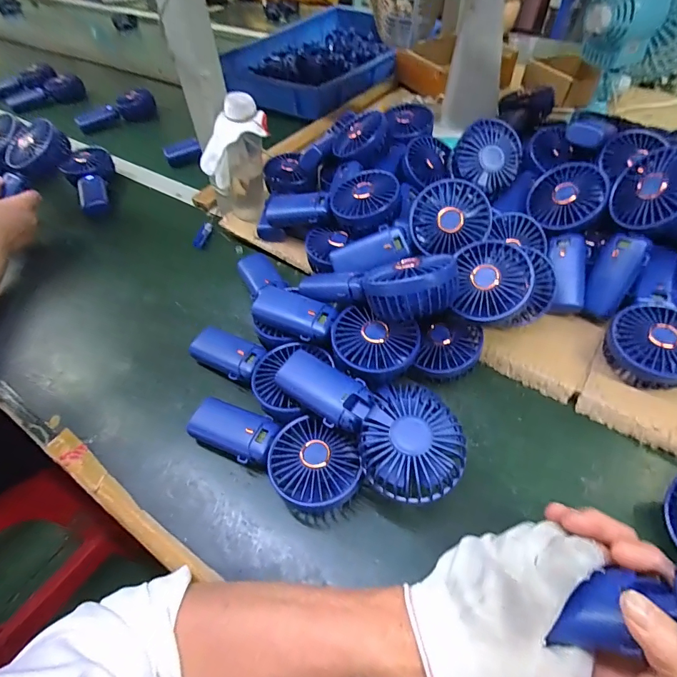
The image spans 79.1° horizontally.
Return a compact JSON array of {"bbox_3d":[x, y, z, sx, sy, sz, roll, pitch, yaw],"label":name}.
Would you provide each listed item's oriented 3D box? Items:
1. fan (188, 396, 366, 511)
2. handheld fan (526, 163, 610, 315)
[{"bbox_3d":[-0.062,0.106,0.395,0.181,0.048,0.083,19,55,17],"label":"fan"},{"bbox_3d":[0.273,-0.125,0.490,0.072,0.037,0.187,5,78,8],"label":"handheld fan"}]

